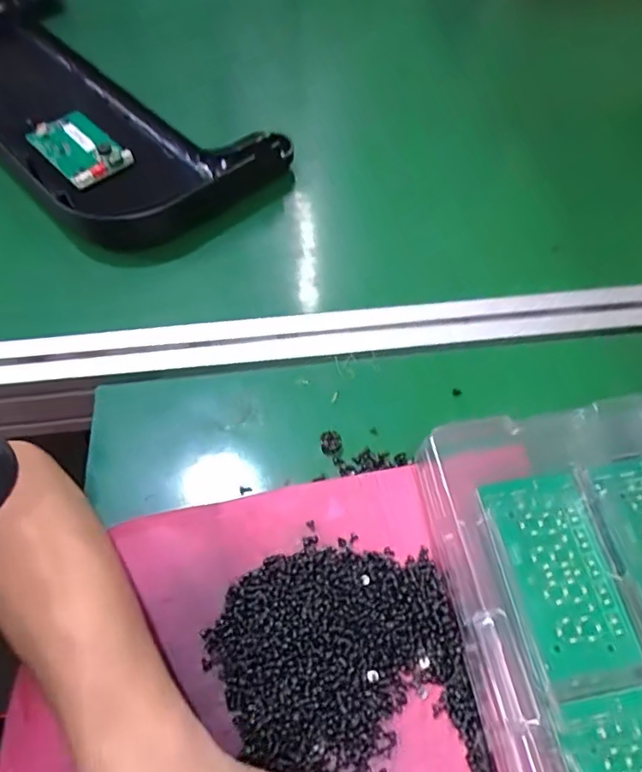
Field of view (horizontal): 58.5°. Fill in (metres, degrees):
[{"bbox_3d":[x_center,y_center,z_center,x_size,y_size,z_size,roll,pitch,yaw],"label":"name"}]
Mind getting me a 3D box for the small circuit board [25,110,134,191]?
[{"bbox_3d":[-0.248,-0.243,0.589,0.063,0.014,0.112,-39,65,-21],"label":"small circuit board"}]

